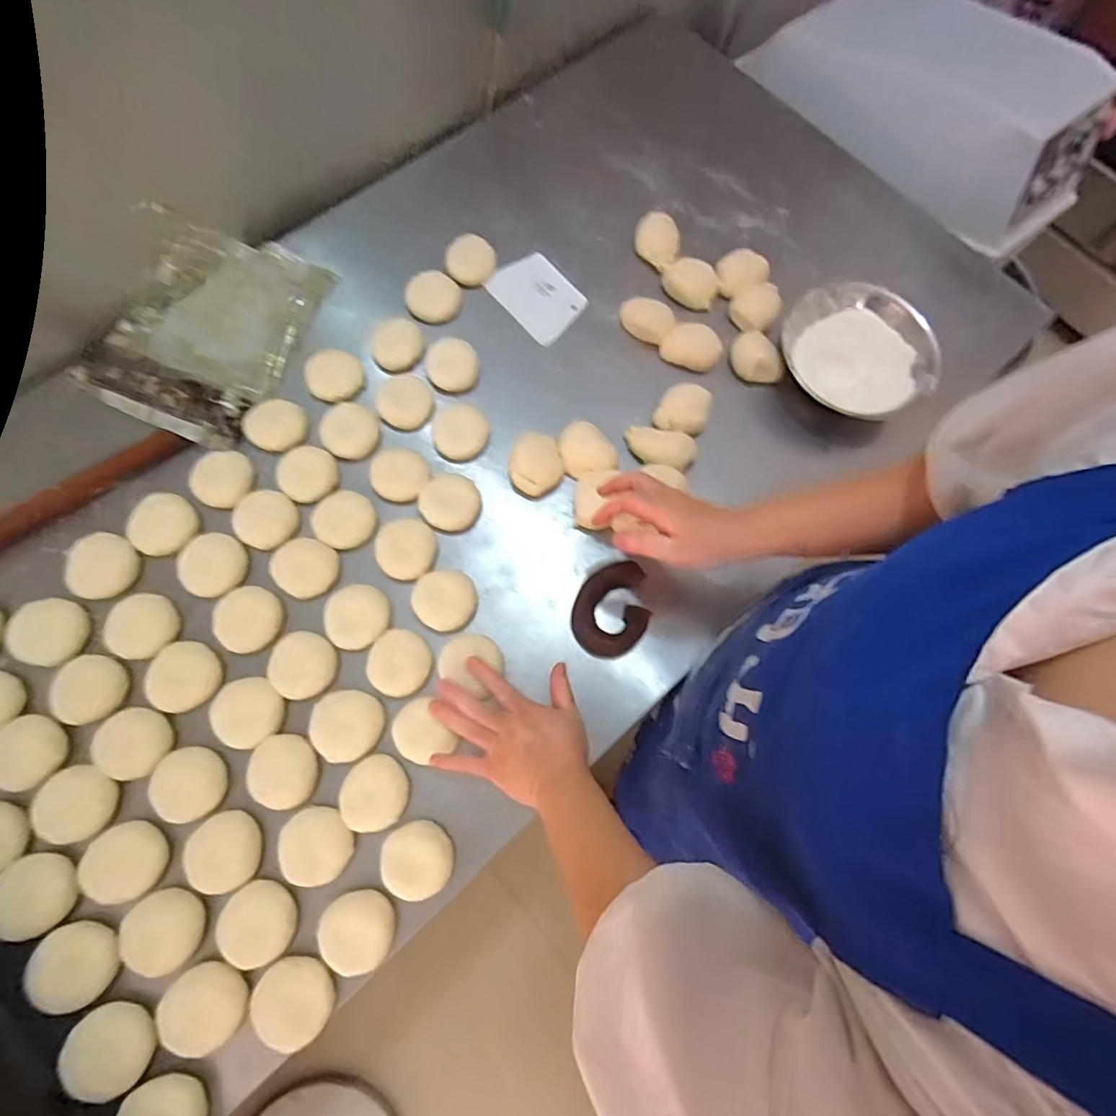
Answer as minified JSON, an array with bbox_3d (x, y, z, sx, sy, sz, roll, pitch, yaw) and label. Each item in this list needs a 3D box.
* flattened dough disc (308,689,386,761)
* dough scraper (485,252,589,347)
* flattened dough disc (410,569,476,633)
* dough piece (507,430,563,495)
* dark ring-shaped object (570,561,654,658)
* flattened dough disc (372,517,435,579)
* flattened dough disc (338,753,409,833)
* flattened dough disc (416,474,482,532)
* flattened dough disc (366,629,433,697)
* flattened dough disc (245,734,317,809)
[{"bbox_3d":[-0.219,0.172,0.547,0.069,0.014,0.069,0,74,-1],"label":"flattened dough disc"},{"bbox_3d":[-0.024,-0.355,0.714,0.091,0.007,0.123,-41,84,-11],"label":"dough scraper"},{"bbox_3d":[-0.126,0.045,0.591,0.070,0.016,0.068,0,74,-1],"label":"flattened dough disc"},{"bbox_3d":[-0.024,-0.117,0.640,0.065,0.032,0.077,10,74,1],"label":"dough piece"},{"bbox_3d":[0.064,0.055,0.597,0.080,0.022,0.112,31,76,7],"label":"dark ring-shaped object"},{"bbox_3d":[-0.173,-0.010,0.601,0.065,0.023,0.064,0,74,-1],"label":"flattened dough disc"},{"bbox_3d":[-0.185,0.234,0.527,0.063,0.012,0.067,0,74,-1],"label":"flattened dough disc"},{"bbox_3d":[-0.127,-0.067,0.623,0.070,0.025,0.071,0,74,-1],"label":"flattened dough disc"},{"bbox_3d":[-0.170,0.112,0.567,0.062,0.016,0.067,0,74,-1],"label":"flattened dough disc"},{"bbox_3d":[-0.279,0.215,0.534,0.061,0.015,0.069,-8,75,-4],"label":"flattened dough disc"}]

